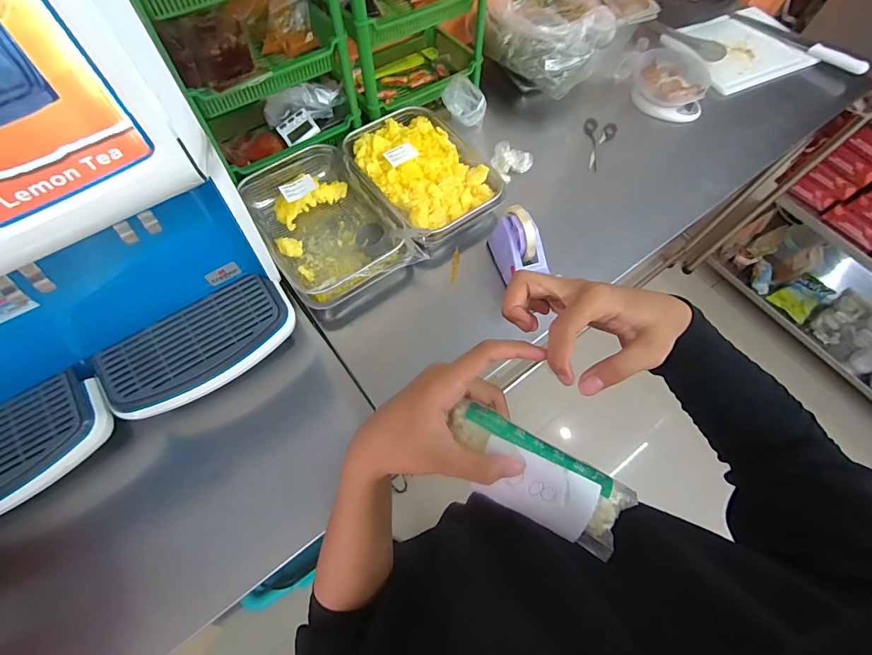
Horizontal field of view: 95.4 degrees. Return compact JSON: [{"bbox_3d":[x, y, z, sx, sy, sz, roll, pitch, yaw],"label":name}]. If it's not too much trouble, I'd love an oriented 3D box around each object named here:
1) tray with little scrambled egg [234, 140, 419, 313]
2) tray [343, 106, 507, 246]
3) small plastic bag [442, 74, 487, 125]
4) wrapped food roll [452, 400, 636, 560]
[{"bbox_3d":[-0.199,-0.188,0.707,0.214,0.067,0.313,-29,71,-13],"label":"tray with little scrambled egg"},{"bbox_3d":[-0.025,-0.307,0.759,0.222,0.045,0.299,-33,71,-14],"label":"tray"},{"bbox_3d":[0.055,-0.483,0.846,0.065,0.051,0.108,-21,69,-10],"label":"small plastic bag"},{"bbox_3d":[0.067,0.103,0.277,0.131,0.037,0.056,36,71,8],"label":"wrapped food roll"}]

